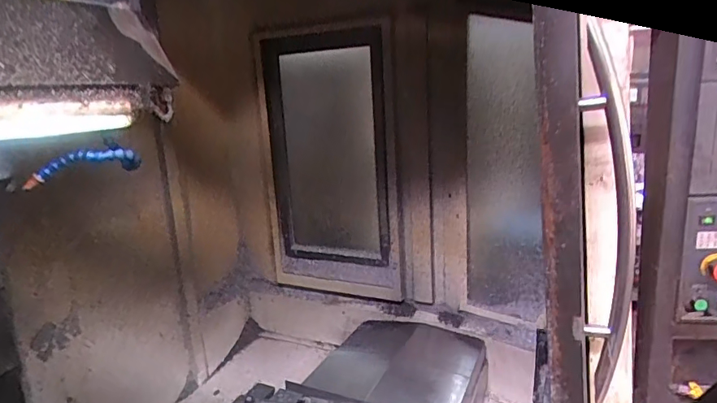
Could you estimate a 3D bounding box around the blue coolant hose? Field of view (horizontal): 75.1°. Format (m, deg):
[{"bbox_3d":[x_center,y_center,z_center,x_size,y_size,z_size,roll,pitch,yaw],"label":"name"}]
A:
[{"bbox_3d":[-0.474,-0.069,0.800,0.172,0.064,0.041,-9,15,-21],"label":"blue coolant hose"}]

